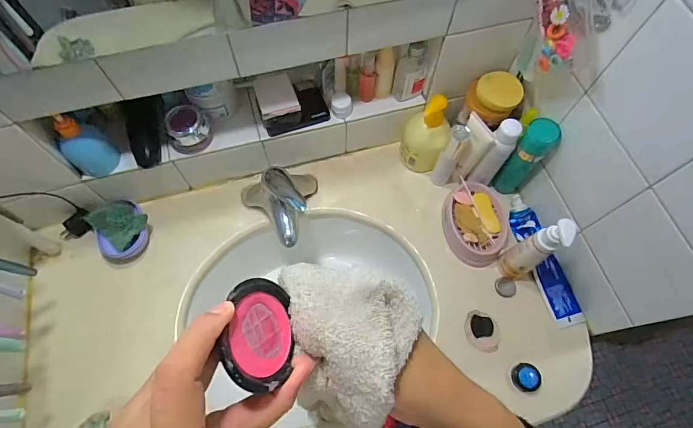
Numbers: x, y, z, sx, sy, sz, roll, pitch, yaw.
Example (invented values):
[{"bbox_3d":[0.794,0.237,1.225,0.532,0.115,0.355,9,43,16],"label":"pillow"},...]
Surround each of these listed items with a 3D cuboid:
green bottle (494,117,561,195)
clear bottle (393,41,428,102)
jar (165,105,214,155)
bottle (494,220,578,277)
[{"bbox_3d":[0.301,-0.090,0.673,0.040,0.184,0.046,-32,71,-14],"label":"green bottle"},{"bbox_3d":[0.111,-0.239,0.659,0.052,0.103,0.044,13,67,4],"label":"clear bottle"},{"bbox_3d":[-0.257,-0.142,0.641,0.062,0.056,0.063,0,67,-1],"label":"jar"},{"bbox_3d":[0.286,0.057,0.601,0.031,0.180,0.043,-23,69,-11],"label":"bottle"}]

